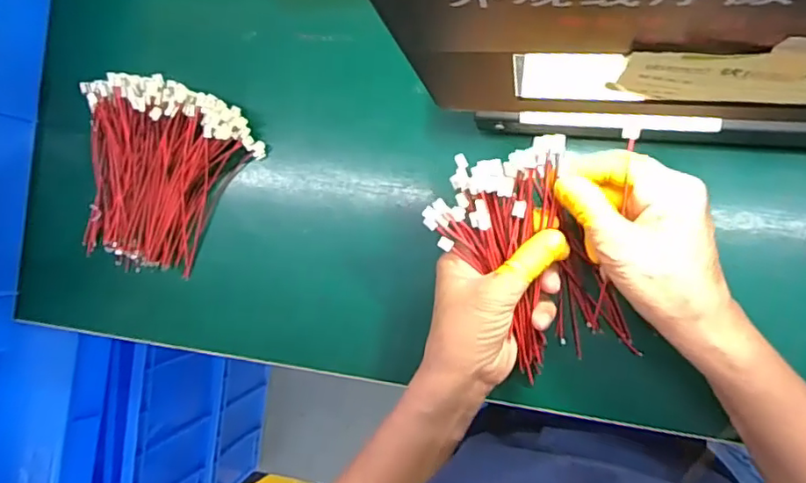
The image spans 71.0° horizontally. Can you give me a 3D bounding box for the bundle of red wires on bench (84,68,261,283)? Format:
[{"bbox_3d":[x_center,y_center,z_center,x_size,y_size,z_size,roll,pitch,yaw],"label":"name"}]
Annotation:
[{"bbox_3d":[-0.191,-0.050,0.440,0.142,0.042,0.147,9,92,12],"label":"bundle of red wires on bench"}]

